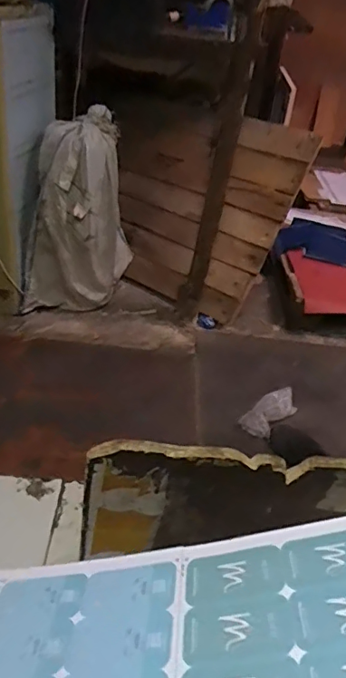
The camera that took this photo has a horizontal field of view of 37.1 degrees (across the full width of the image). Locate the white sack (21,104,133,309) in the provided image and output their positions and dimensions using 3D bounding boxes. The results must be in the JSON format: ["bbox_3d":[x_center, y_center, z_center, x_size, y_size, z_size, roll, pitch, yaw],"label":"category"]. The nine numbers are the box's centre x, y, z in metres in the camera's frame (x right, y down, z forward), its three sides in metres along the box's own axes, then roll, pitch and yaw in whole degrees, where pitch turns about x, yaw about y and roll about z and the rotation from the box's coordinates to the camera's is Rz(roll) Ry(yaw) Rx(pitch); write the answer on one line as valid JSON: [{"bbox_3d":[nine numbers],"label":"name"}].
[{"bbox_3d":[-0.276,-0.367,1.562,0.185,0.567,0.349,20,38,18],"label":"white sack"}]

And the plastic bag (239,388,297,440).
[{"bbox_3d":[0.262,0.195,1.363,0.180,0.054,0.073,-25,46,-36],"label":"plastic bag"}]

